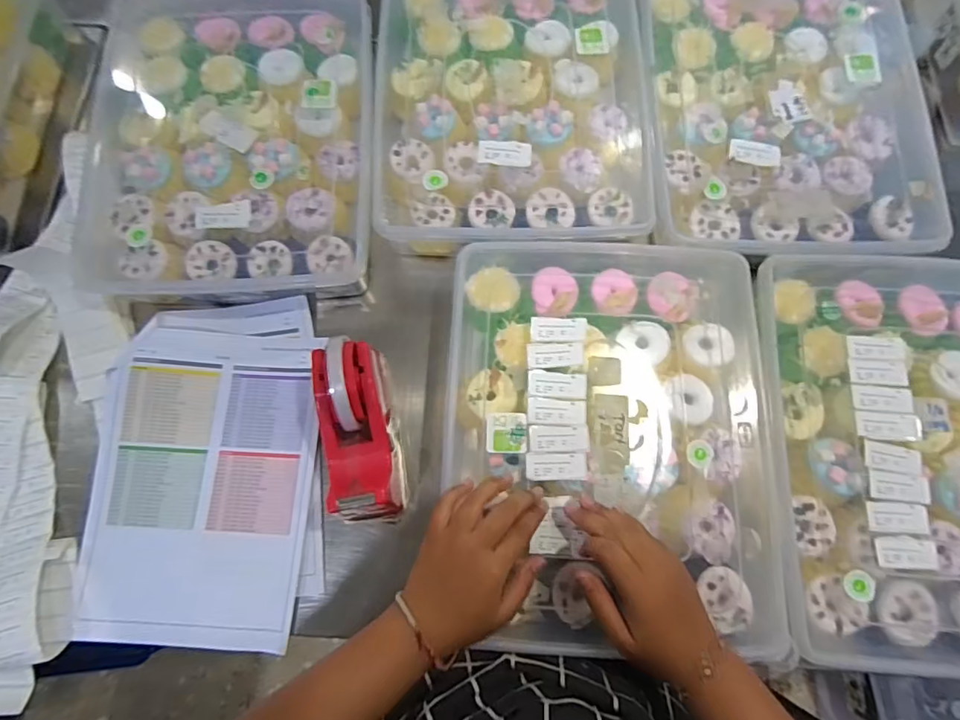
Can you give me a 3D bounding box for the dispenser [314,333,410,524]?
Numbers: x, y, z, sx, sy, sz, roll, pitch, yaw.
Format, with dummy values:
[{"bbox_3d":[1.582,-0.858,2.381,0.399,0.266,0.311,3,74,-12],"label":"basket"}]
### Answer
[{"bbox_3d":[-0.111,0.066,0.476,0.064,0.102,0.162,-10,76,-3],"label":"dispenser"}]

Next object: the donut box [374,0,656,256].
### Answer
[{"bbox_3d":[0.032,-0.298,0.581,0.288,0.058,0.367,-2,76,0],"label":"donut box"}]

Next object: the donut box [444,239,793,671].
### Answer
[{"bbox_3d":[0.113,0.065,0.483,0.283,0.065,0.377,2,72,0],"label":"donut box"}]

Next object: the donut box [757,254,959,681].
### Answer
[{"bbox_3d":[0.408,0.081,0.473,0.299,0.064,0.380,3,76,1],"label":"donut box"}]

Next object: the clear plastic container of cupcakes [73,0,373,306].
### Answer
[{"bbox_3d":[-0.268,-0.246,0.577,0.300,0.060,0.376,-4,76,-1],"label":"clear plastic container of cupcakes"}]

